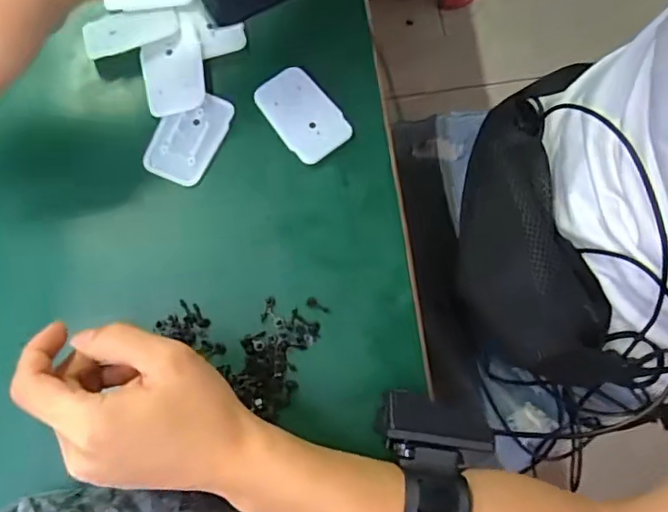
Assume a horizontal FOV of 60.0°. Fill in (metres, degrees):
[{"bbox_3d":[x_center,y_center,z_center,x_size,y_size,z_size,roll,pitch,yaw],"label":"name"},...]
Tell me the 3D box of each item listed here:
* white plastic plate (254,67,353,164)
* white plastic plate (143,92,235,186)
[{"bbox_3d":[-0.022,-0.101,0.410,0.044,0.007,0.068,-38,79,-8],"label":"white plastic plate"},{"bbox_3d":[-0.102,-0.085,0.409,0.043,0.005,0.068,25,78,6],"label":"white plastic plate"}]

